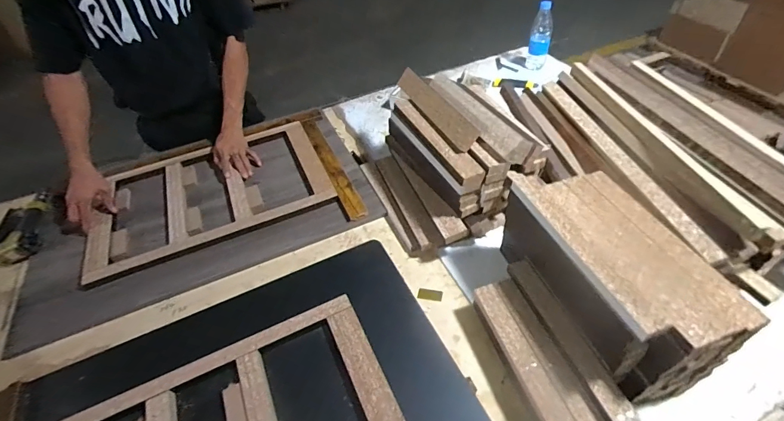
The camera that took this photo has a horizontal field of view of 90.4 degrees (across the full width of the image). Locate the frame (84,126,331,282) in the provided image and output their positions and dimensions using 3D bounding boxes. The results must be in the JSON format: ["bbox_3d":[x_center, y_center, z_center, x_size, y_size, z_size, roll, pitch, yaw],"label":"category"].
[{"bbox_3d":[-0.449,-0.057,0.969,0.546,0.033,0.343,-22,48,-14],"label":"frame"}]

